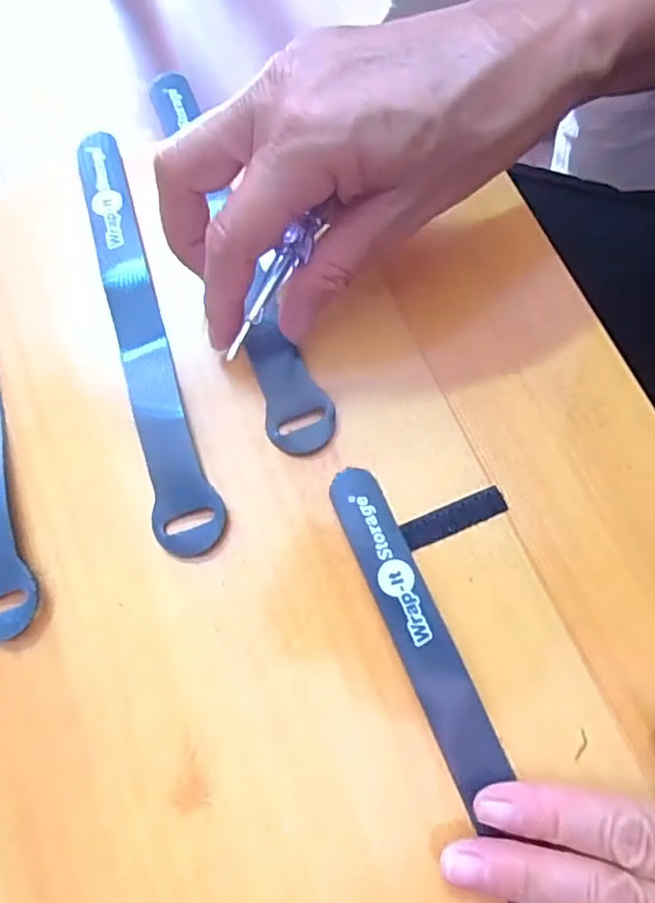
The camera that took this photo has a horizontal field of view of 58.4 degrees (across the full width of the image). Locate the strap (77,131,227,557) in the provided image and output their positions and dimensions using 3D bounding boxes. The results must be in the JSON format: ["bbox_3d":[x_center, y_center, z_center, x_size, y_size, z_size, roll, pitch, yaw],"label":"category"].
[{"bbox_3d":[-0.078,-0.053,0.239,0.024,0.006,0.193,-19,75,-3],"label":"strap"}]

